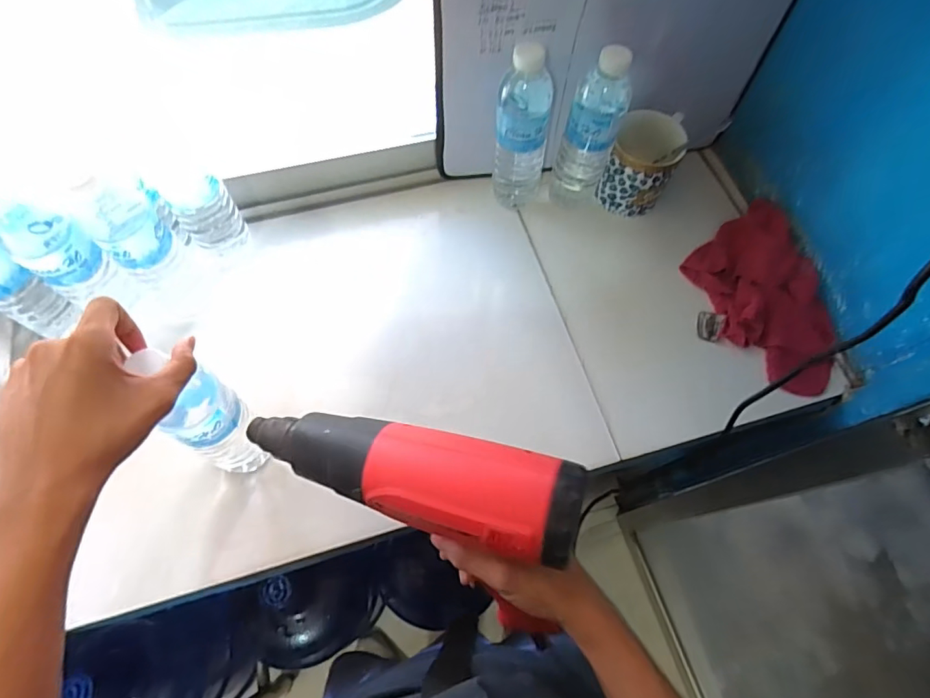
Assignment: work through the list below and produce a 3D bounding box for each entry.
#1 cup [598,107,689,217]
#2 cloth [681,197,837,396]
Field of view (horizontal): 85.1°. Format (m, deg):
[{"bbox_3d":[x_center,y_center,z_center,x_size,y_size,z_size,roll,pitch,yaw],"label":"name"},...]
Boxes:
[{"bbox_3d":[0.223,-0.235,0.642,0.079,0.099,0.086,1,66,-2],"label":"cup"},{"bbox_3d":[0.365,-0.062,0.618,0.134,0.053,0.241,-16,68,-9],"label":"cloth"}]

